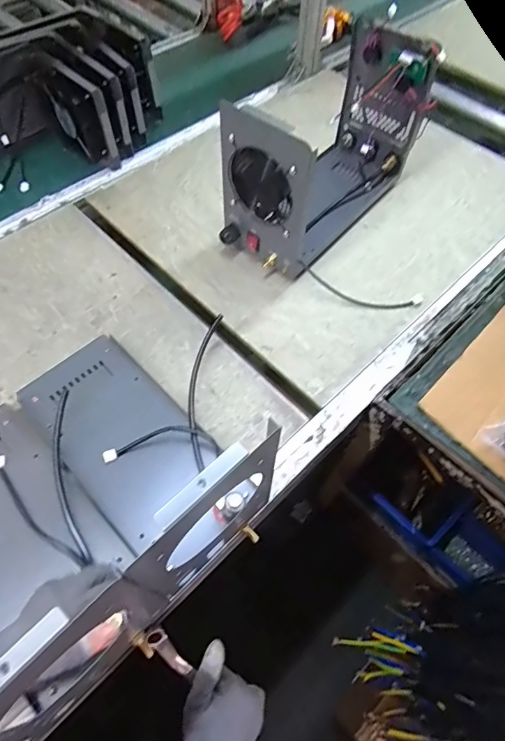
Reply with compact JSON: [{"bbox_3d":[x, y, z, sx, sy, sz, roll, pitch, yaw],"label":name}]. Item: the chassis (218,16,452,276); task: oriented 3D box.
[{"bbox_3d":[0.126,-0.359,0.712,0.149,0.235,0.376,37,65,18],"label":"chassis"}]

